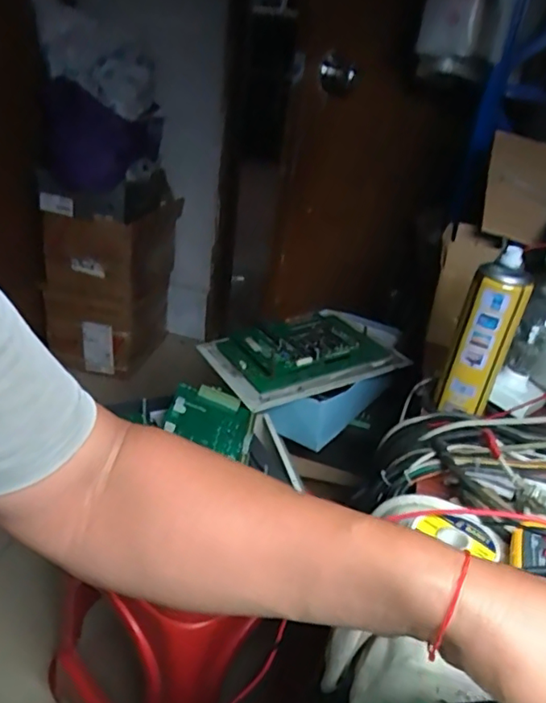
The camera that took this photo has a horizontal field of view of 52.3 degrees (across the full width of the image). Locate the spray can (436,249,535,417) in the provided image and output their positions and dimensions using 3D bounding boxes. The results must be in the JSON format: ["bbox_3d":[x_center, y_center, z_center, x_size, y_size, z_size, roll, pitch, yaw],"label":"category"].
[{"bbox_3d":[0.256,-0.019,0.676,0.065,0.199,0.056,19,32,21],"label":"spray can"}]

